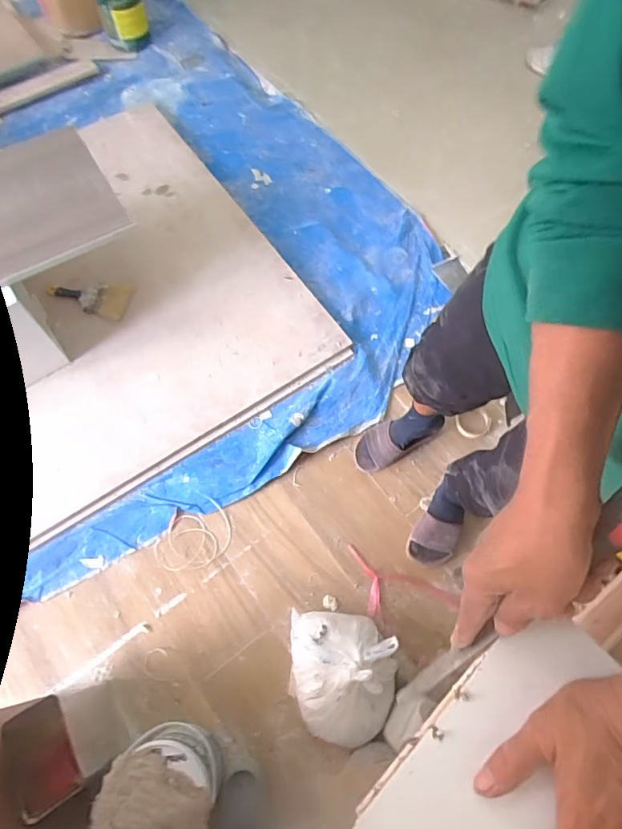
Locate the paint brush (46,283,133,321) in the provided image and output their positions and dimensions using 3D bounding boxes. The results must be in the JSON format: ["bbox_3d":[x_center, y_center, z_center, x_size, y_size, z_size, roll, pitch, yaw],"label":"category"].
[{"bbox_3d":[-0.628,-0.343,1.389,0.217,0.038,0.105,12,67,4],"label":"paint brush"}]

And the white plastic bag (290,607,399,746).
[{"bbox_3d":[0.062,0.537,1.009,0.213,0.130,0.244,2,67,0],"label":"white plastic bag"}]

